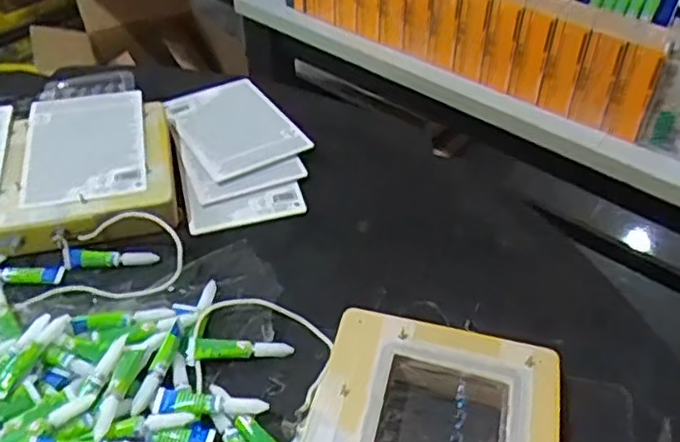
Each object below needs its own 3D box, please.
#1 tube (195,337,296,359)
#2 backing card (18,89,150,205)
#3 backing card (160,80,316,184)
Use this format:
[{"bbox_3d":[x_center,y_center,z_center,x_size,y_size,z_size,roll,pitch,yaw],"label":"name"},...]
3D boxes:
[{"bbox_3d":[-0.077,0.102,0.528,0.077,0.012,0.016,4,43,-14],"label":"tube"},{"bbox_3d":[-0.259,-0.082,0.671,0.114,0.008,0.173,-10,45,-9],"label":"backing card"},{"bbox_3d":[-0.120,-0.108,0.743,0.112,0.011,0.168,-23,47,-24],"label":"backing card"}]

